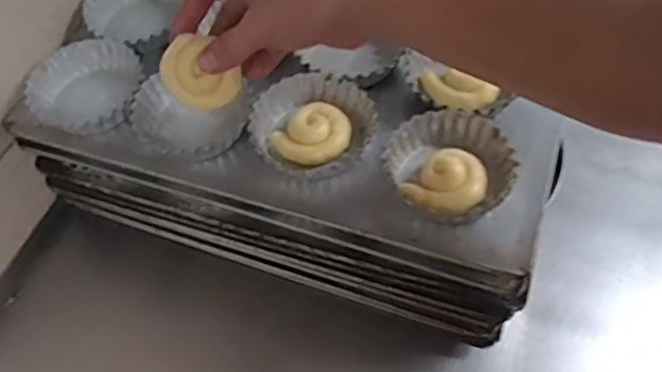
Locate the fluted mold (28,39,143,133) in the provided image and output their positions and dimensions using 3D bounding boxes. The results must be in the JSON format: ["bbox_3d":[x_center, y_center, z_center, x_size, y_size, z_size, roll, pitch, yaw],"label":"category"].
[{"bbox_3d":[-0.211,-0.083,0.556,0.091,0.032,0.090,-1,56,1],"label":"fluted mold"}]

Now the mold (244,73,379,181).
[{"bbox_3d":[-0.015,-0.047,0.516,0.097,0.028,0.091,7,57,7],"label":"mold"}]

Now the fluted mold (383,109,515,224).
[{"bbox_3d":[0.088,-0.016,0.485,0.086,0.030,0.092,-1,56,1],"label":"fluted mold"}]

